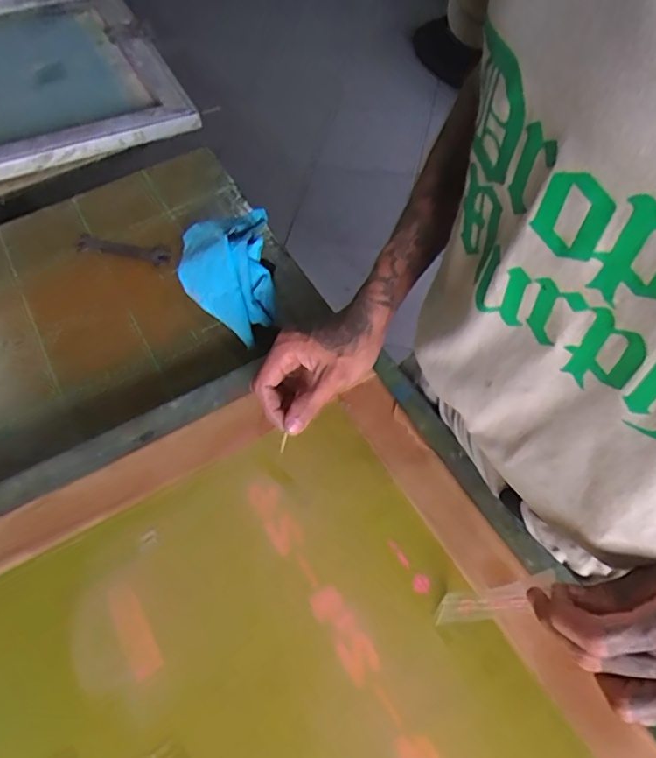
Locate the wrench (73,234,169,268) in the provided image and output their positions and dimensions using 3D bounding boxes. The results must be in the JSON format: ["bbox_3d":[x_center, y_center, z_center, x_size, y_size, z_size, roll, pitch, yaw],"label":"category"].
[{"bbox_3d":[-0.244,-0.155,0.646,0.103,0.011,0.023,5,58,-26],"label":"wrench"}]

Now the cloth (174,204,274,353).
[{"bbox_3d":[-0.116,-0.122,0.603,0.106,0.062,0.149,-8,58,-6],"label":"cloth"}]

